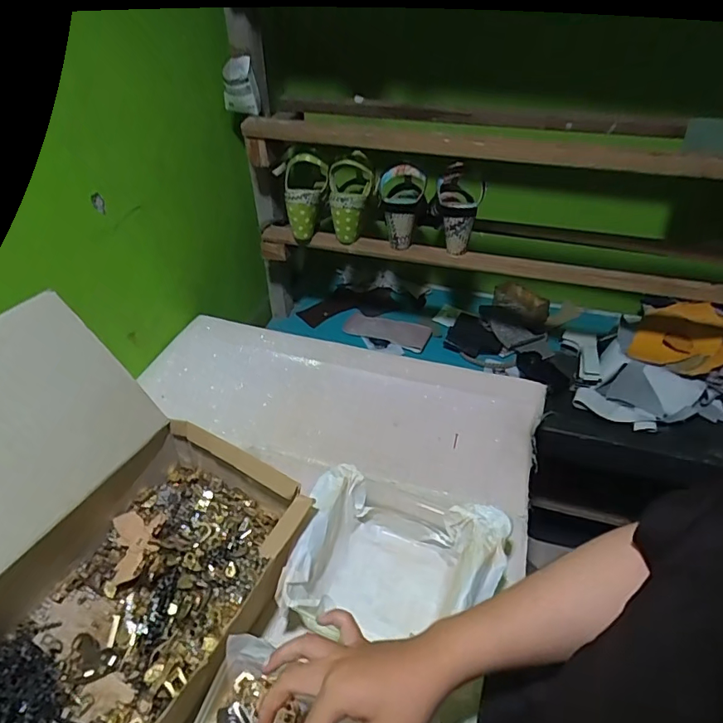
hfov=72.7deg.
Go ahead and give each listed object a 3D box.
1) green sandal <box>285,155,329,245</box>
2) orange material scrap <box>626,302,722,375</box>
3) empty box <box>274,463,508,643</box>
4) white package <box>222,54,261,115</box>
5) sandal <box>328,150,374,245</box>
[{"bbox_3d":[-0.095,-0.286,0.863,0.074,0.146,0.073,-2,40,-3],"label":"green sandal"},{"bbox_3d":[0.610,-0.039,0.934,0.168,0.055,0.144,16,65,24],"label":"orange material scrap"},{"bbox_3d":[0.039,0.212,0.524,0.209,0.078,0.164,9,41,10],"label":"empty box"},{"bbox_3d":[-0.192,-0.438,0.780,0.054,0.078,0.029,-9,41,-11],"label":"white package"},{"bbox_3d":[-0.017,-0.284,0.859,0.079,0.141,0.078,-2,40,-3],"label":"sandal"}]

